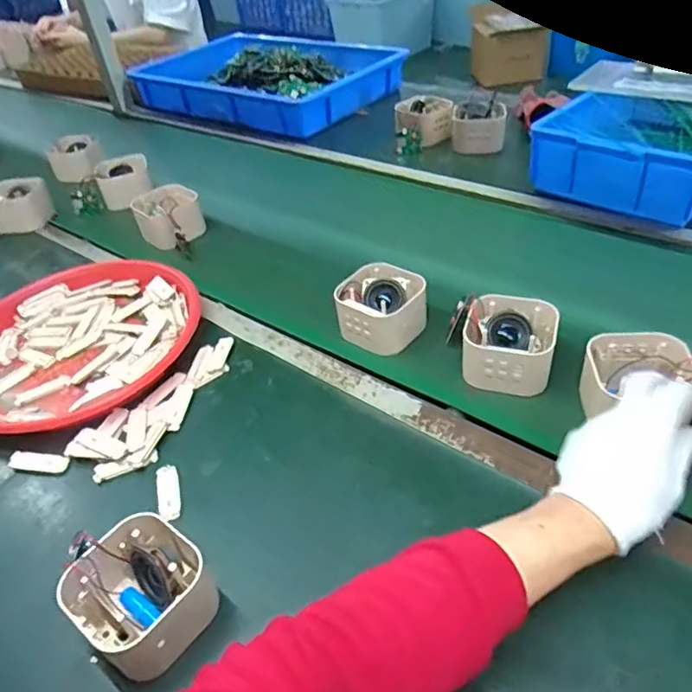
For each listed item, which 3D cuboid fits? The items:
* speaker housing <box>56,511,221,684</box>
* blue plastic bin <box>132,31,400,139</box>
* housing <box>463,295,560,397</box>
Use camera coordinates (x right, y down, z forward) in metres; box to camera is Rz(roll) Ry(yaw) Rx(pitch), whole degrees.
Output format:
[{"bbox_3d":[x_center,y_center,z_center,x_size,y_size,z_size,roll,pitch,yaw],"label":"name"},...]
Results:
[{"bbox_3d":[-0.151,0.186,0.439,0.103,0.061,0.093,23,50,30],"label":"speaker housing"},{"bbox_3d":[-0.186,-0.629,1.348,0.572,0.093,0.359,23,50,30],"label":"blue plastic bin"},{"bbox_3d":[0.165,-0.002,0.597,0.091,0.055,0.086,10,45,18],"label":"housing"}]

